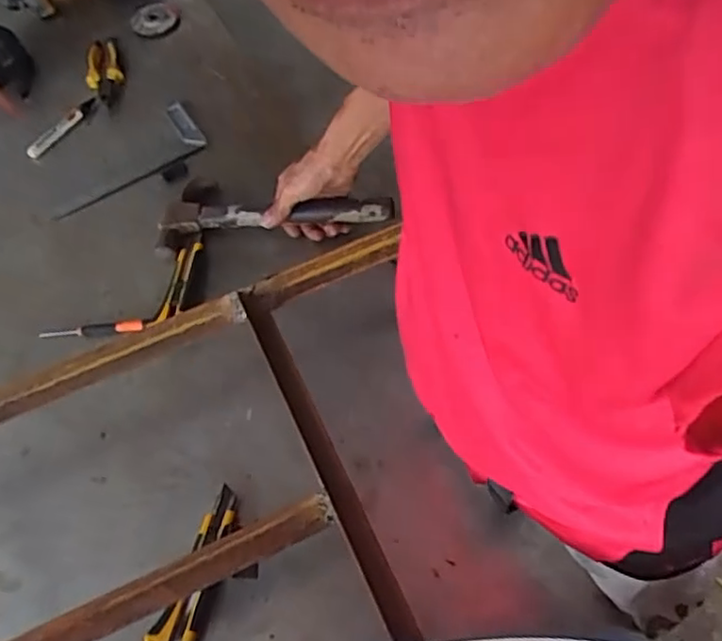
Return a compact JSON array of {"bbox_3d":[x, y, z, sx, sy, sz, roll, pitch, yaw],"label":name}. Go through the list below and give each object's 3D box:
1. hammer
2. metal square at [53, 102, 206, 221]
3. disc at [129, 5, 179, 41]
[{"bbox_3d":[-0.105,-0.135,0.797,0.286,0.032,0.120,0,59,14],"label":"hammer"},{"bbox_3d":[-0.335,-0.227,0.903,0.230,0.014,0.094,-32,63,-14],"label":"metal square"},{"bbox_3d":[-0.337,-0.490,1.056,0.075,0.013,0.085,-31,63,-14],"label":"disc"}]

